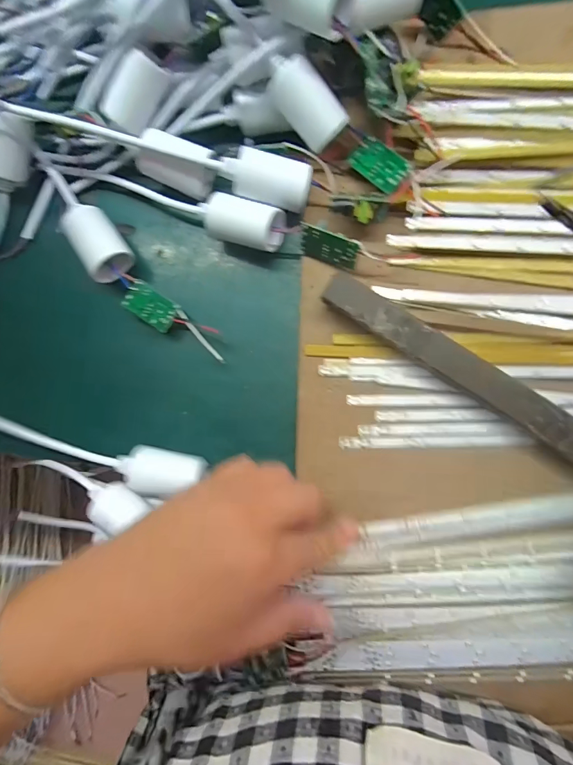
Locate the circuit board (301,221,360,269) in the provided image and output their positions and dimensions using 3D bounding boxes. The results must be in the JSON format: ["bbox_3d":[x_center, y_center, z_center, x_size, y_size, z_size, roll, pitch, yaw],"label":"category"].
[{"bbox_3d":[0.026,-0.083,0.240,0.037,0.021,0.004,26,58,13],"label":"circuit board"}]

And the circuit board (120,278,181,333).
[{"bbox_3d":[-0.090,-0.050,0.256,0.036,0.004,0.020,35,92,8],"label":"circuit board"}]

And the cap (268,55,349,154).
[{"bbox_3d":[0.010,-0.166,0.229,0.050,0.022,0.027,41,112,-18],"label":"cap"}]

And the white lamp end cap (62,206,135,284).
[{"bbox_3d":[-0.126,-0.093,0.258,0.028,0.021,0.048,-36,83,4],"label":"white lamp end cap"}]

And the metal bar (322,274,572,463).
[{"bbox_3d":[0.106,-0.004,0.220,0.191,0.005,0.020,35,88,7],"label":"metal bar"}]

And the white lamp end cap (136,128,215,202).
[{"bbox_3d":[-0.071,-0.140,0.249,0.042,0.023,0.027,24,90,8],"label":"white lamp end cap"}]

